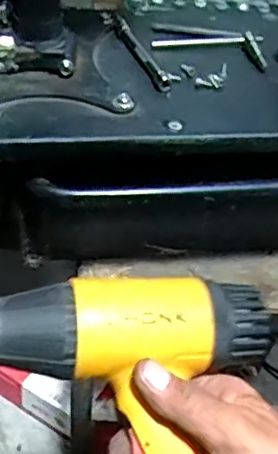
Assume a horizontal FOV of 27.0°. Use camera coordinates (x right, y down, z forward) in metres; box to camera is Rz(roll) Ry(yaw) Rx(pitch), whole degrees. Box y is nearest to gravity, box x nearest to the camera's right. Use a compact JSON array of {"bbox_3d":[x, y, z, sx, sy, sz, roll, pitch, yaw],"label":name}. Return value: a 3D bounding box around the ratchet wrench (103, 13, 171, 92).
[{"bbox_3d":[-0.002,-0.158,0.513,0.016,0.011,0.133,-12,48,-22],"label":"ratchet wrench"}]

